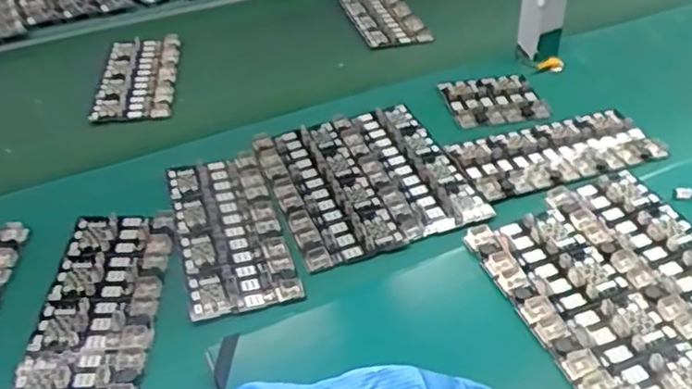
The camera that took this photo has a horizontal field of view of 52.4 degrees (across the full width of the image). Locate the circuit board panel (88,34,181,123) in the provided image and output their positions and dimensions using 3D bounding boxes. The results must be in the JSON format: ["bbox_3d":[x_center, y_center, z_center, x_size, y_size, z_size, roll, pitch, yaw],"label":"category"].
[{"bbox_3d":[-0.280,-0.162,0.955,0.100,0.019,0.219,-4,38,-3],"label":"circuit board panel"}]

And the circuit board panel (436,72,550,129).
[{"bbox_3d":[0.182,-0.115,0.863,0.109,0.009,0.105,-9,41,-5],"label":"circuit board panel"}]

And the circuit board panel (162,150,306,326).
[{"bbox_3d":[-0.116,0.032,0.688,0.096,0.006,0.225,-12,41,-13],"label":"circuit board panel"}]

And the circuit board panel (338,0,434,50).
[{"bbox_3d":[0.054,-0.287,1.112,0.106,0.013,0.232,-8,39,-16],"label":"circuit board panel"}]

